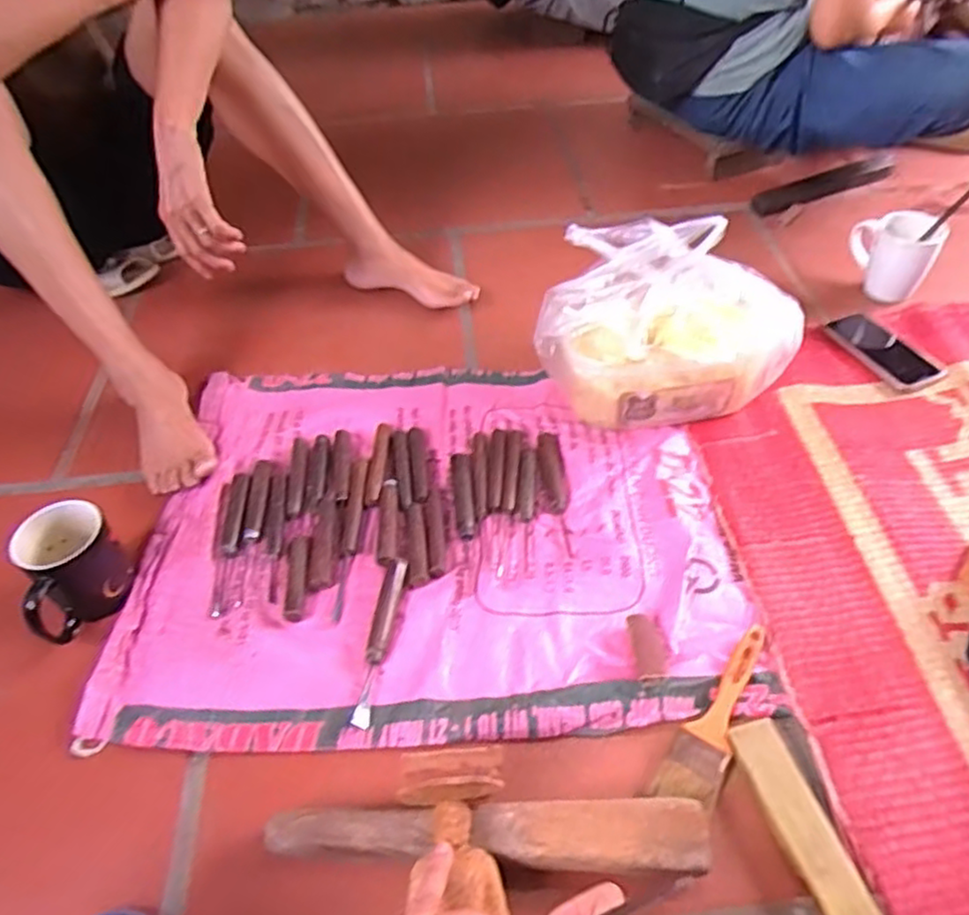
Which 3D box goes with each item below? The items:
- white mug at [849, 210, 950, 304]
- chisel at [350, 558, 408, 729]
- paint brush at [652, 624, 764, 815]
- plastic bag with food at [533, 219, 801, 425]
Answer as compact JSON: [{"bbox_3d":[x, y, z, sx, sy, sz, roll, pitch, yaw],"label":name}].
[{"bbox_3d":[0.588,-0.293,1.015,0.113,0.095,0.079,19,50,20],"label":"white mug"},{"bbox_3d":[-0.099,0.169,0.660,0.019,0.012,0.170,4,47,7],"label":"chisel"},{"bbox_3d":[0.200,0.213,0.596,0.045,0.008,0.172,23,52,23],"label":"paint brush"},{"bbox_3d":[0.213,-0.173,0.878,0.287,0.145,0.241,-4,46,0],"label":"plastic bag with food"}]

